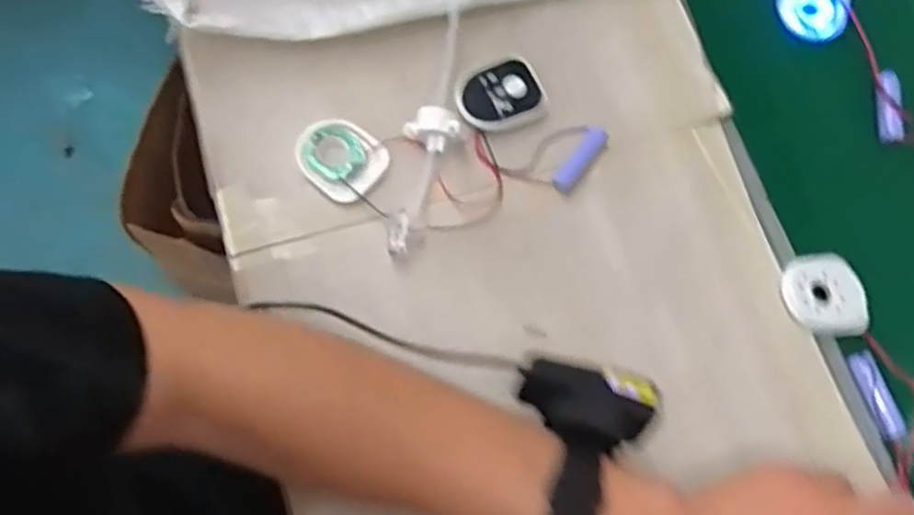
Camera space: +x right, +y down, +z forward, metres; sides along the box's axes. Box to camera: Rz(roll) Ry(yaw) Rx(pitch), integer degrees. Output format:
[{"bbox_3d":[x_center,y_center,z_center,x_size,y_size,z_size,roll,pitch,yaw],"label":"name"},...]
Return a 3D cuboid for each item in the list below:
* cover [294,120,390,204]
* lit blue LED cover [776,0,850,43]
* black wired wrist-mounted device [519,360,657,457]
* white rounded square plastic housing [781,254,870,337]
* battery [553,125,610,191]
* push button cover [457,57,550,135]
[{"bbox_3d":[-0.075,-0.065,0.477,0.059,0.009,0.048,42,76,11],"label":"cover"},{"bbox_3d":[0.261,-0.179,0.538,0.048,0.012,0.044,-1,90,14],"label":"lit blue LED cover"},{"bbox_3d":[0.065,0.075,0.366,0.064,0.028,0.039,9,72,1],"label":"black wired wrist-mounted device"},{"bbox_3d":[0.228,0.024,0.455,0.048,0.011,0.050,-11,73,-5],"label":"white rounded square plastic housing"},{"bbox_3d":[0.081,-0.063,0.480,0.014,0.012,0.050,34,75,9],"label":"battery"},{"bbox_3d":[0.029,-0.107,0.490,0.054,0.016,0.045,-21,74,-8],"label":"push button cover"}]

